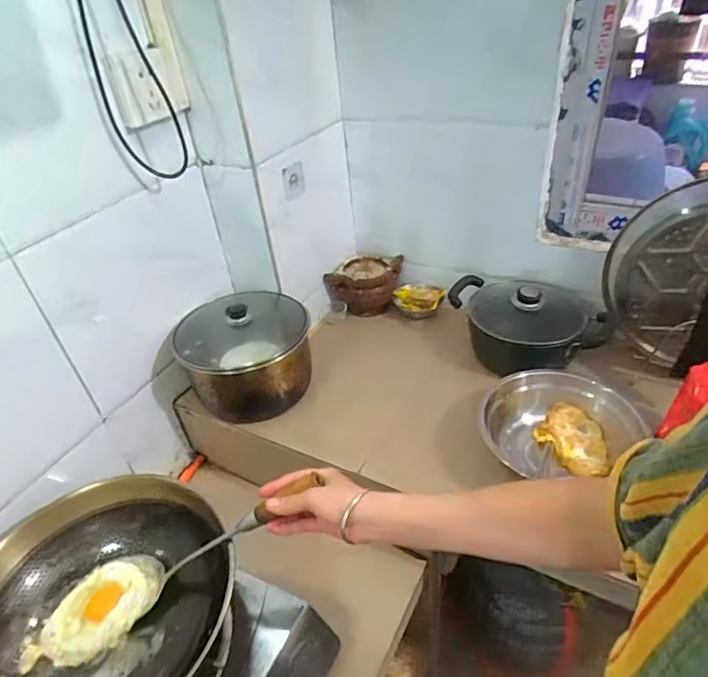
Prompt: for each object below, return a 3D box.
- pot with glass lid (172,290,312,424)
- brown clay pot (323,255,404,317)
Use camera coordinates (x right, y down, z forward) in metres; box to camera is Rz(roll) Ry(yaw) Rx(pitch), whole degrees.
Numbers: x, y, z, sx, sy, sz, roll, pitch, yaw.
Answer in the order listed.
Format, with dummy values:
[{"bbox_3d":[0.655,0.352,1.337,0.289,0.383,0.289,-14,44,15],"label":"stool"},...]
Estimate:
[{"bbox_3d":[-0.189,0.016,0.902,0.216,0.152,0.207,-4,38,3],"label":"pot with glass lid"},{"bbox_3d":[0.024,-0.116,1.113,0.124,0.087,0.126,17,44,27],"label":"brown clay pot"}]

